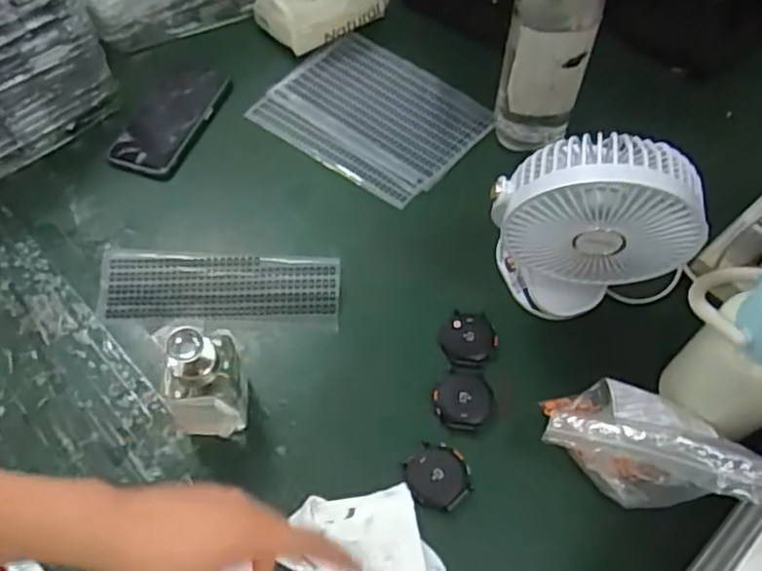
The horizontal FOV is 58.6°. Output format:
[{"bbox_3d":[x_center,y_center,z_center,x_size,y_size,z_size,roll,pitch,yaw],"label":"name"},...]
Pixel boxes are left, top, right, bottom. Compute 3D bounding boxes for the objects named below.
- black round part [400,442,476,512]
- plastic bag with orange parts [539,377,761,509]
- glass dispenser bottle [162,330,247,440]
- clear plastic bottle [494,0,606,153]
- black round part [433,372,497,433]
[{"bbox_3d":[0.046,0.153,0.545,0.051,0.008,0.050,0,58,1],"label":"black round part"},{"bbox_3d":[0.200,0.113,0.511,0.139,0.100,0.081,27,62,16],"label":"plastic bag with orange parts"},{"bbox_3d":[-0.140,0.071,0.535,0.052,0.121,0.059,-3,58,-1],"label":"glass dispenser bottle"},{"bbox_3d":[0.160,-0.225,0.659,0.075,0.258,0.064,8,59,6],"label":"clear plastic bottle"},{"bbox_3d":[0.071,0.098,0.578,0.050,0.007,0.049,0,58,1],"label":"black round part"}]

